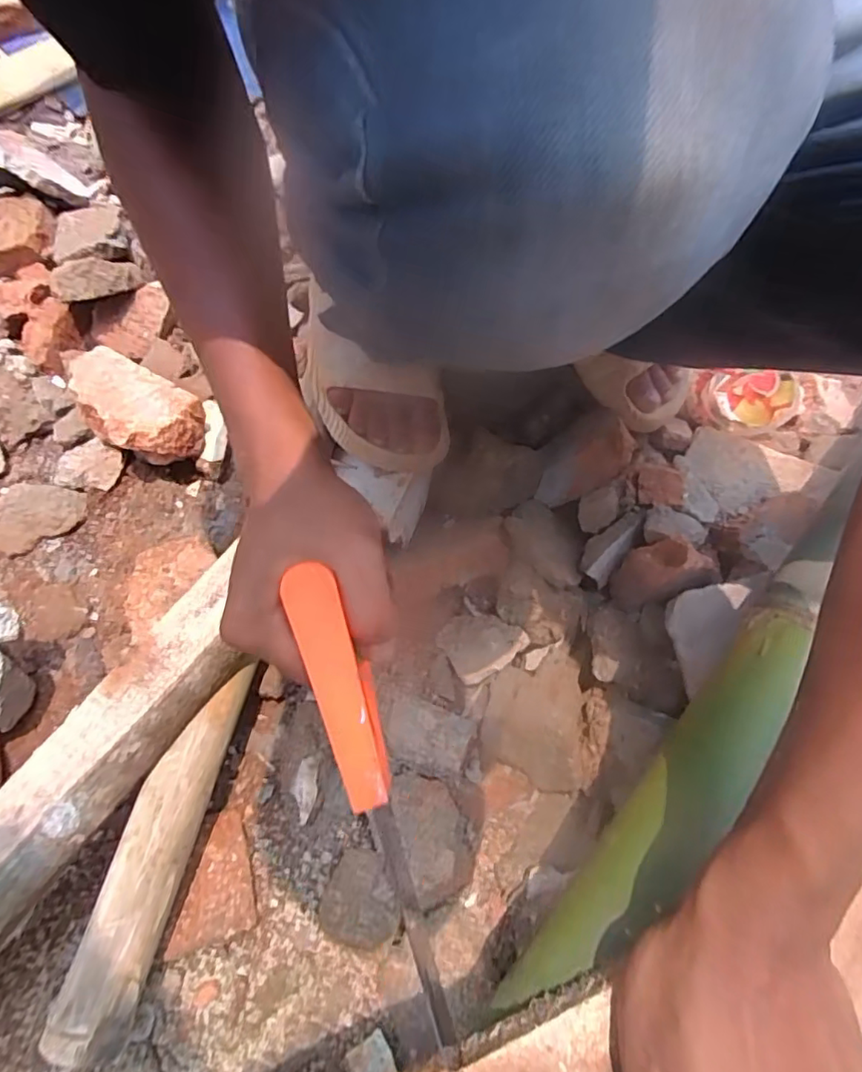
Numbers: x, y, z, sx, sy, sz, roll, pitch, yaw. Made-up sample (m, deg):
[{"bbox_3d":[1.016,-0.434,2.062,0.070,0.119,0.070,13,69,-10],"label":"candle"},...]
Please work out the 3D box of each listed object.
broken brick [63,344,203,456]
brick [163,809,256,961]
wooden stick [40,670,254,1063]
[{"bbox_3d":[-0.290,-0.124,0.558,0.158,0.049,0.077,31,65,15],"label":"broken brick"},{"bbox_3d":[-0.148,0.252,0.422,0.048,0.022,0.090,12,61,5],"label":"brick"},{"bbox_3d":[-0.181,0.199,0.388,0.040,0.021,0.228,11,61,5],"label":"wooden stick"}]

